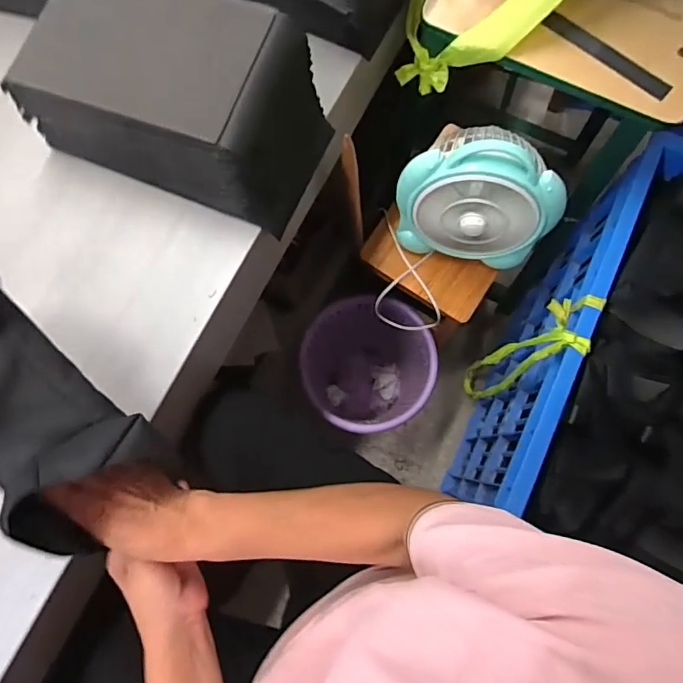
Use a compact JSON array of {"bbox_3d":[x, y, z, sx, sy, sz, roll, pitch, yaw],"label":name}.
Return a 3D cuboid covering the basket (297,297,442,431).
[{"bbox_3d":[0.058,0.067,1.143,0.258,0.296,0.268,0,77,0],"label":"basket"}]

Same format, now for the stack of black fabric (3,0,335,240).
[{"bbox_3d":[-0.174,-0.264,0.542,0.295,0.130,0.174,21,78,5],"label":"stack of black fabric"}]

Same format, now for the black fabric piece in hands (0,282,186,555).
[{"bbox_3d":[-0.258,0.032,0.372,0.110,0.081,0.271,-44,92,-9],"label":"black fabric piece in hands"}]

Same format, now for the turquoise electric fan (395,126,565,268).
[{"bbox_3d":[0.209,-0.226,0.786,0.238,0.217,0.120,14,78,3],"label":"turquoise electric fan"}]

